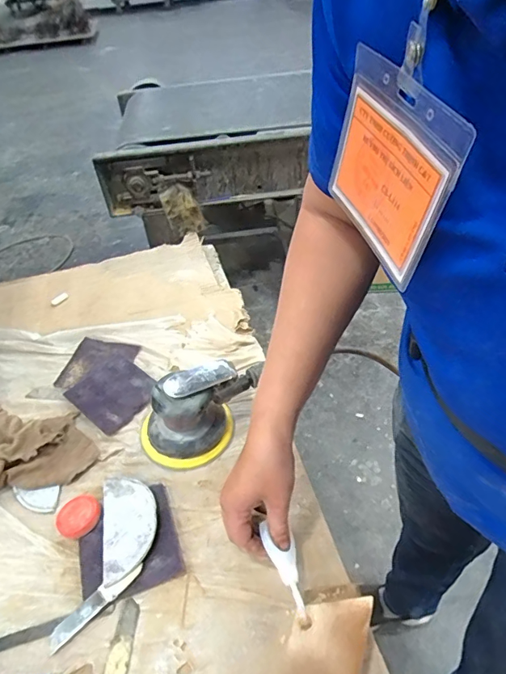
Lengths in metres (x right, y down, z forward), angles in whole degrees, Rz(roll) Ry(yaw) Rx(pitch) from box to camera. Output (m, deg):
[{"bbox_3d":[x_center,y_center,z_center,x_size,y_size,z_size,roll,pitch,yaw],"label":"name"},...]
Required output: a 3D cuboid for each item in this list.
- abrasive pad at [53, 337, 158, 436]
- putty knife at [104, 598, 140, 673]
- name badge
[{"bbox_3d":[-0.214,0.057,0.654,0.172,0.011,0.119,29,54,30],"label":"abrasive pad"},{"bbox_3d":[-0.123,0.296,0.409,0.020,0.004,0.097,3,46,9],"label":"putty knife"},{"bbox_3d":[0.068,-0.087,0.233,0.004,0.083,0.100,-9,49,-15],"label":"name badge"}]

